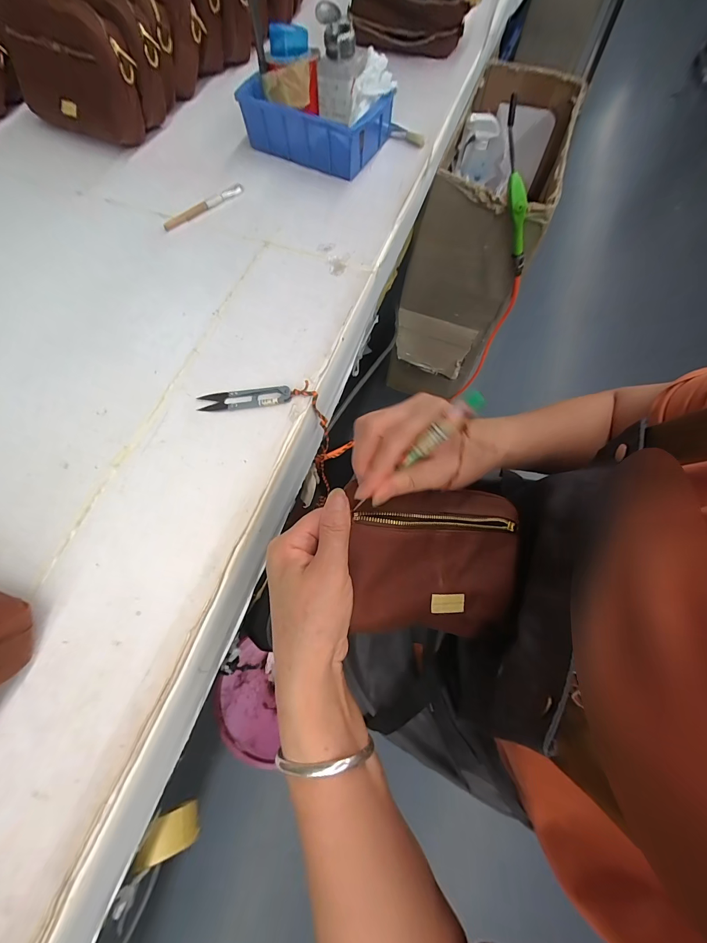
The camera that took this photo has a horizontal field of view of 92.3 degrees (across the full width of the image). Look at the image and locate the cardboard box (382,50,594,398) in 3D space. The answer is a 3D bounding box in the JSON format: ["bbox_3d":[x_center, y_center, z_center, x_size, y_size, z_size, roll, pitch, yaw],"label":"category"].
[{"bbox_3d":[0.314,-0.581,0.833,0.231,0.432,0.490,23,72,8],"label":"cardboard box"}]

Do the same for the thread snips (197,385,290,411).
[{"bbox_3d":[-0.120,-0.080,0.372,0.102,0.009,0.024,-2,70,0],"label":"thread snips"}]

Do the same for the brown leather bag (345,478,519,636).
[{"bbox_3d":[0.069,0.072,0.270,0.150,0.023,0.112,3,80,-19],"label":"brown leather bag"}]

